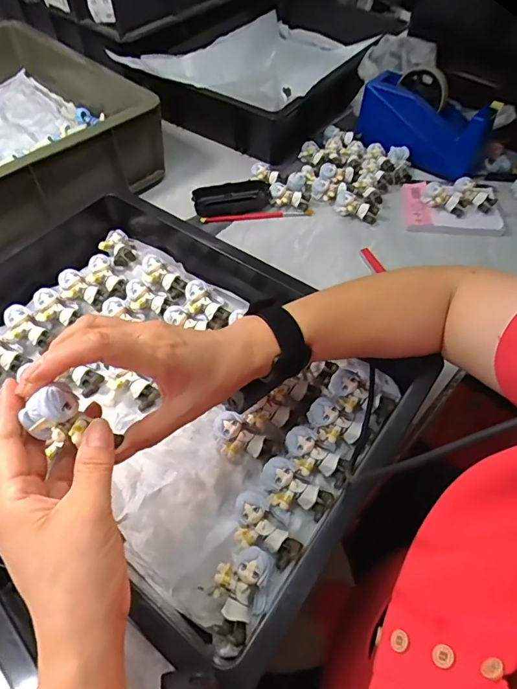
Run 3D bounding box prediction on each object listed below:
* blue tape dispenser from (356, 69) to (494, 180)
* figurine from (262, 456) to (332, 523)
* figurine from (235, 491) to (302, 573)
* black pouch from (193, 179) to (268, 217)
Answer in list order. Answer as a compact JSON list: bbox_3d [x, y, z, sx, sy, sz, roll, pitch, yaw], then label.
[{"bbox_3d":[0.232,-0.320,0.622,0.188,0.104,0.062,34,59,21],"label":"blue tape dispenser"},{"bbox_3d":[0.030,0.125,0.366,0.061,0.022,0.035,32,59,1],"label":"figurine"},{"bbox_3d":[0.007,0.149,0.350,0.060,0.026,0.040,24,58,16],"label":"figurine"},{"bbox_3d":[-0.040,-0.217,0.642,0.111,0.025,0.041,-10,55,-7],"label":"black pouch"}]

